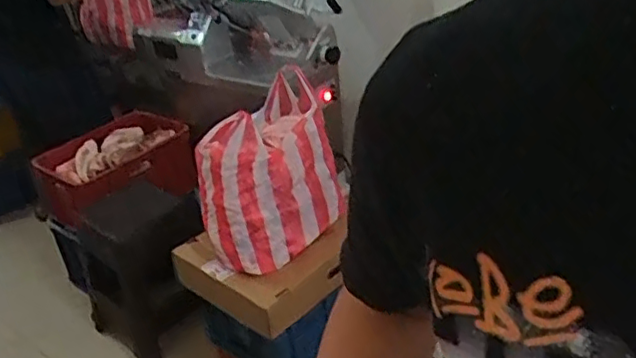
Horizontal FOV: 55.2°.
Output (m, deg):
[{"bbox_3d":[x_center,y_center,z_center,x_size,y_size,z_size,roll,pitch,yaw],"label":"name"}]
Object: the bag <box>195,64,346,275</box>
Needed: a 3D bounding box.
[{"bbox_3d":[-0.114,-0.008,1.539,0.183,0.390,0.371,17,37,33],"label":"bag"}]

